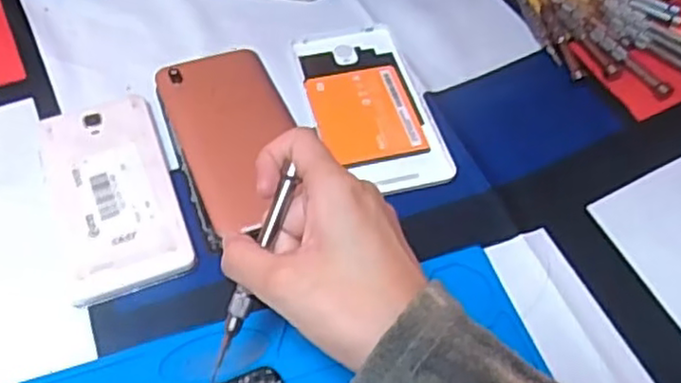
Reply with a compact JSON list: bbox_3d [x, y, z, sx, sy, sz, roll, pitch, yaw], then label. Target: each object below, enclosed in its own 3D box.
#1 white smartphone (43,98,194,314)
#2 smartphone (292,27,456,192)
[{"bbox_3d":[-0.137,-0.001,0.423,0.070,0.010,0.140,-18,55,-13],"label":"white smartphone"},{"bbox_3d":[0.018,-0.060,0.472,0.074,0.004,0.148,-12,54,-9],"label":"smartphone"}]

